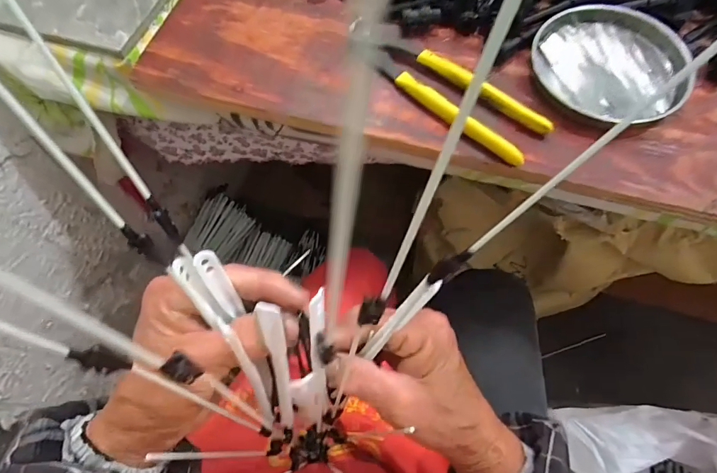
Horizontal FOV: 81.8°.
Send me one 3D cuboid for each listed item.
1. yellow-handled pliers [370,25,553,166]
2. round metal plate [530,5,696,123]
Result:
[{"bbox_3d":[0.080,-0.133,0.372,0.184,0.016,0.051,40,72,17],"label":"yellow-handled pliers"},{"bbox_3d":[0.230,-0.160,0.379,0.131,0.024,0.131,0,66,1],"label":"round metal plate"}]

